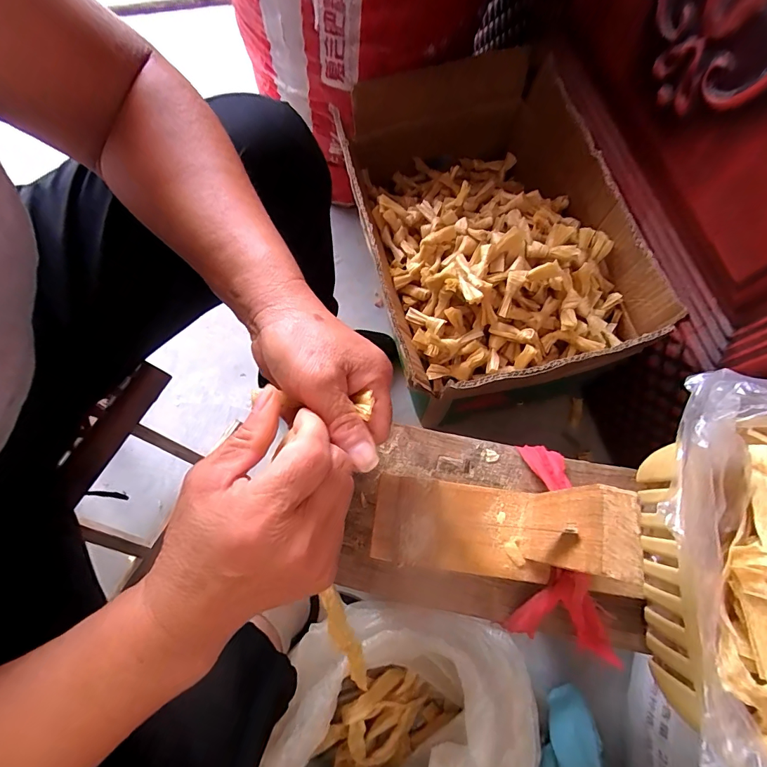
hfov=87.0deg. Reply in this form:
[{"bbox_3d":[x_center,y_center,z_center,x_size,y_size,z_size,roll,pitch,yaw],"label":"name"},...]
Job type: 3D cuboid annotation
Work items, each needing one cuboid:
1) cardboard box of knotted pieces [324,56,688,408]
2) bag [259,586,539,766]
[{"bbox_3d":[0.132,-0.220,0.565,0.319,0.175,0.476,-13,73,-3],"label":"cardboard box of knotted pieces"},{"bbox_3d":[0.018,0.407,0.433,0.264,0.273,0.318,21,74,7],"label":"bag"}]

